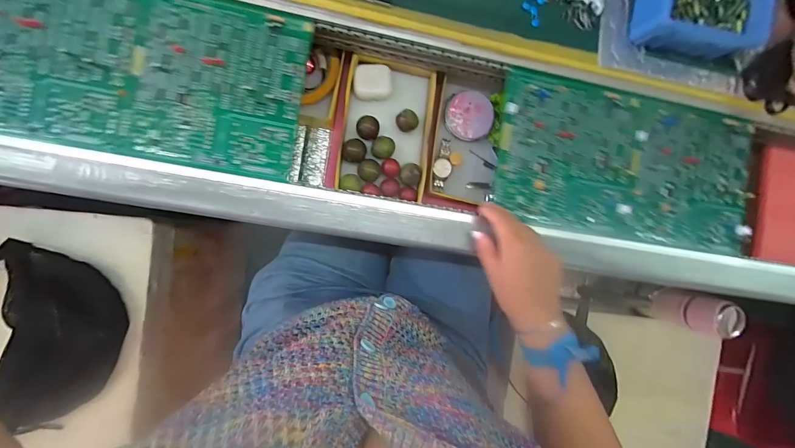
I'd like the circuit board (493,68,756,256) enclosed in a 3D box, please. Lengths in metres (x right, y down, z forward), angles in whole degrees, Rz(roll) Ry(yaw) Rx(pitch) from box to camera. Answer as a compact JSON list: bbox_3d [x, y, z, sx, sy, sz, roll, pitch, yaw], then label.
[{"bbox_3d":[0.300,-0.077,0.448,0.351,0.026,0.188,8,90,-8],"label":"circuit board"}]

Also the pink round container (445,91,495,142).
[{"bbox_3d":[0.102,-0.153,0.490,0.067,0.011,0.065,0,90,-6],"label":"pink round container"}]

